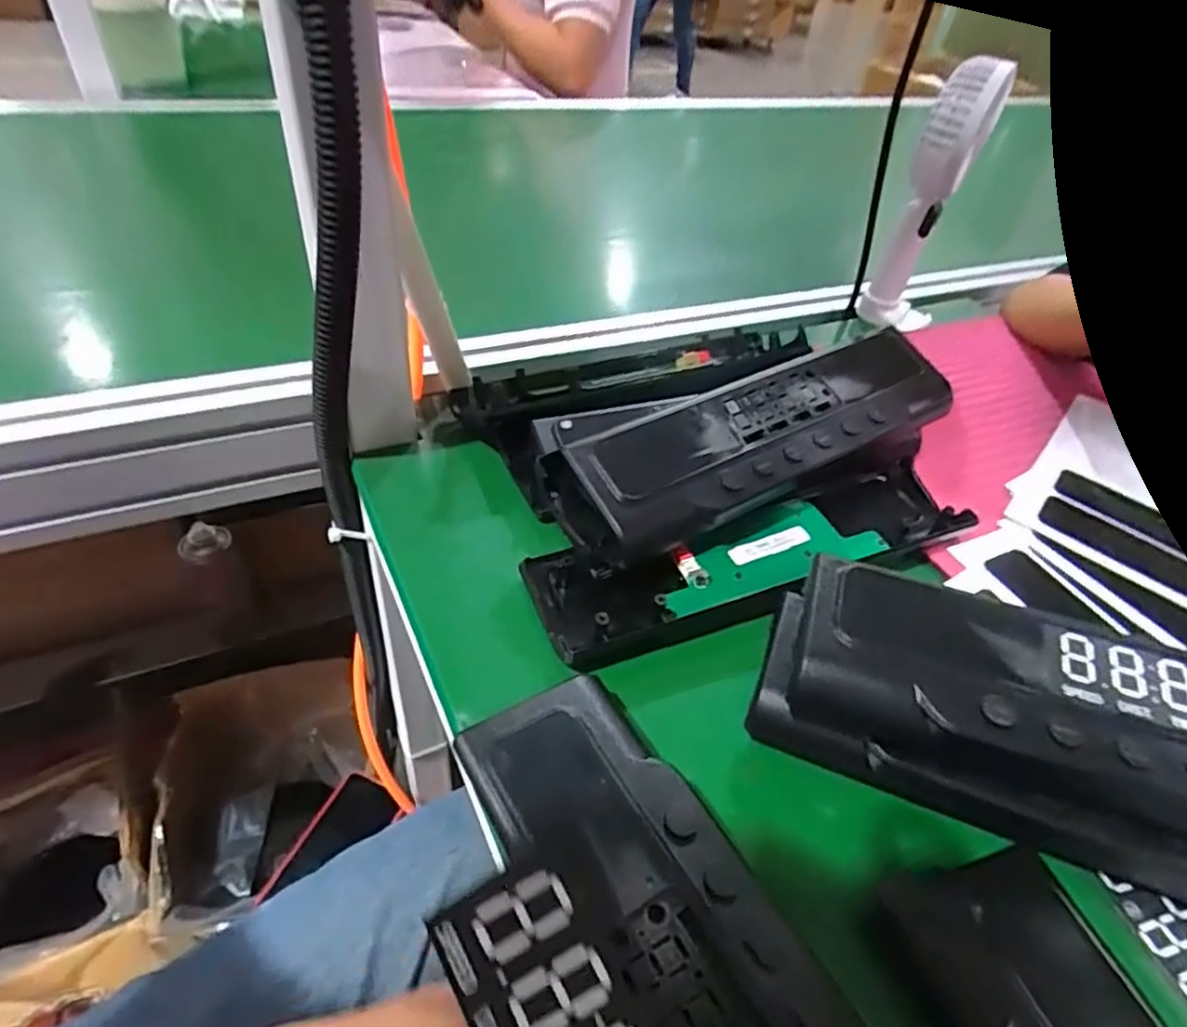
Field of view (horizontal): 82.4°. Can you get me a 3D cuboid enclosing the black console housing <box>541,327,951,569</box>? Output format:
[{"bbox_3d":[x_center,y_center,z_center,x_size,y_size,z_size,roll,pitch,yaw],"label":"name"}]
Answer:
[{"bbox_3d":[0.101,-0.034,0.376,0.249,0.052,0.067,-19,50,-25],"label":"black console housing"}]

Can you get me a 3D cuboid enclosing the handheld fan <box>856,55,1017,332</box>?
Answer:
[{"bbox_3d":[0.257,-0.225,0.517,0.058,0.186,0.075,25,46,17],"label":"handheld fan"}]

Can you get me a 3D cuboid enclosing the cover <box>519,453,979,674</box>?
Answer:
[{"bbox_3d":[0.086,0.021,0.362,0.239,0.030,0.066,-12,48,-20],"label":"cover"}]

